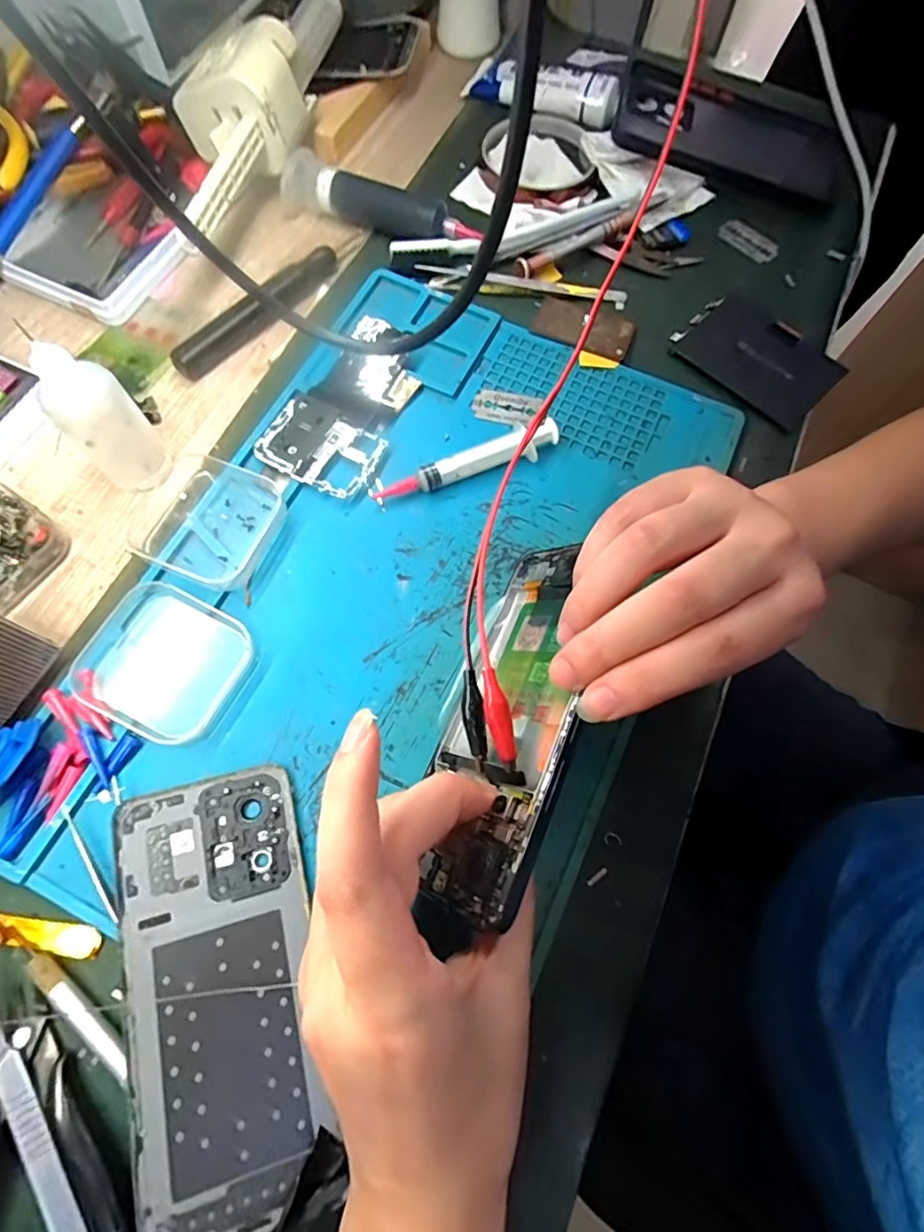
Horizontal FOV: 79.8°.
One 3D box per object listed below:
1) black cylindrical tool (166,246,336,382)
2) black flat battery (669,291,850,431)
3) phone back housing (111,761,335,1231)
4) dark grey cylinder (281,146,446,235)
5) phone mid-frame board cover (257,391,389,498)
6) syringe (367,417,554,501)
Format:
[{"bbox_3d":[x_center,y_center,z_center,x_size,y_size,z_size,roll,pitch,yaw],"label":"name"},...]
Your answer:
[{"bbox_3d":[-0.125,-0.191,0.344,0.016,0.015,0.125,38,73,11],"label":"black cylindrical tool"},{"bbox_3d":[0.182,-0.161,0.340,0.065,0.008,0.091,-43,77,-16],"label":"black flat battery"},{"bbox_3d":[-0.093,0.143,0.218,0.070,0.009,0.156,-15,71,-8],"label":"phone back housing"},{"bbox_3d":[-0.061,-0.277,0.366,0.111,0.025,0.032,20,70,4],"label":"dark grey cylinder"},{"bbox_3d":[-0.078,-0.094,0.305,0.065,0.005,0.048,30,71,8],"label":"phone mid-frame board cover"},{"bbox_3d":[0.003,-0.084,0.300,0.103,0.015,0.019,-15,71,-8],"label":"syringe"}]

